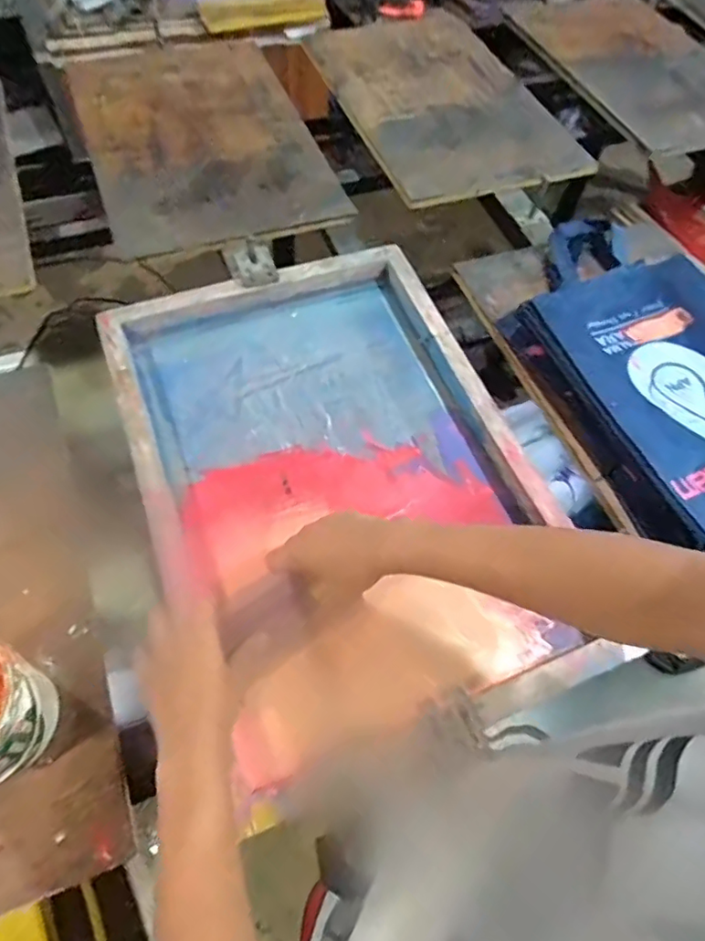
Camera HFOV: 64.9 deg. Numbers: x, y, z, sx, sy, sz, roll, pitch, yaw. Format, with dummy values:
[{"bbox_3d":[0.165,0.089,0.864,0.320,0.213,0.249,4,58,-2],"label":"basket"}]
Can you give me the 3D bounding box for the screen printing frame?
[{"bbox_3d":[-0.026,-0.014,0.693,0.447,0.055,0.637,-18,62,-11],"label":"screen printing frame"}]

